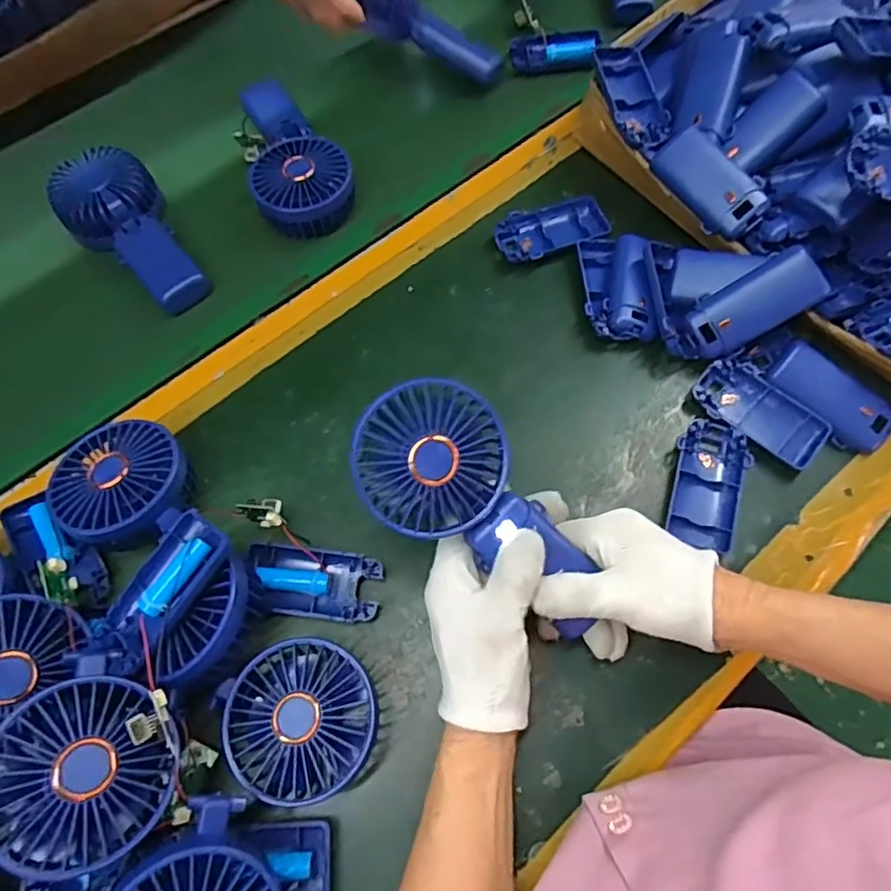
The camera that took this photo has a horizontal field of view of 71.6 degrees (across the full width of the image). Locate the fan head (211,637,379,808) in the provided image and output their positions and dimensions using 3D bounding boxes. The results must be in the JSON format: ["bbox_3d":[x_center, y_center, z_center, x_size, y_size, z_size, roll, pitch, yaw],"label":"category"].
[{"bbox_3d":[-0.084,0.162,0.369,0.086,0.039,0.085,-1,65,3],"label":"fan head"}]

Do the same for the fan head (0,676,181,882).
[{"bbox_3d":[-0.180,0.161,0.306,0.083,0.025,0.083,-5,65,-40],"label":"fan head"}]

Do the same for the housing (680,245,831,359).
[{"bbox_3d":[0.226,-0.102,0.459,0.097,0.020,0.043,-33,89,25],"label":"housing"}]

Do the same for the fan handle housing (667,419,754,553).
[{"bbox_3d":[0.187,0.027,0.444,0.046,0.015,0.091,18,68,11],"label":"fan handle housing"}]

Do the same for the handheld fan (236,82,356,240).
[{"bbox_3d":[-0.148,-0.285,0.574,0.083,0.039,0.211,-20,66,-6],"label":"handheld fan"}]

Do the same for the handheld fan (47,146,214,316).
[{"bbox_3d":[-0.274,-0.184,0.533,0.083,0.049,0.161,-32,68,-11],"label":"handheld fan"}]

